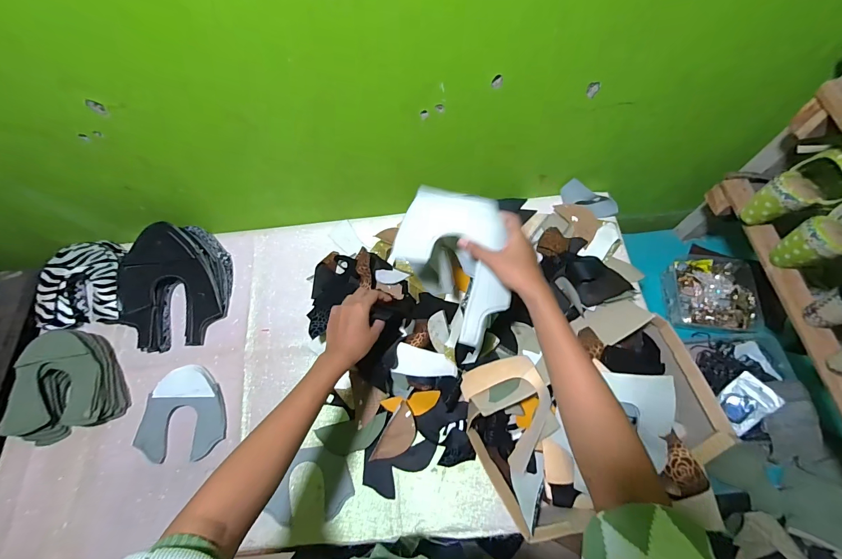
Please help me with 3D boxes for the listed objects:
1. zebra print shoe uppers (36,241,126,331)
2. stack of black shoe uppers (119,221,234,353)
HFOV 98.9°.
[{"bbox_3d":[-0.677,-0.001,0.731,0.155,0.064,0.193,-10,67,-2],"label":"zebra print shoe uppers"},{"bbox_3d":[-0.496,0.002,0.713,0.198,0.089,0.252,-3,67,1],"label":"stack of black shoe uppers"}]

